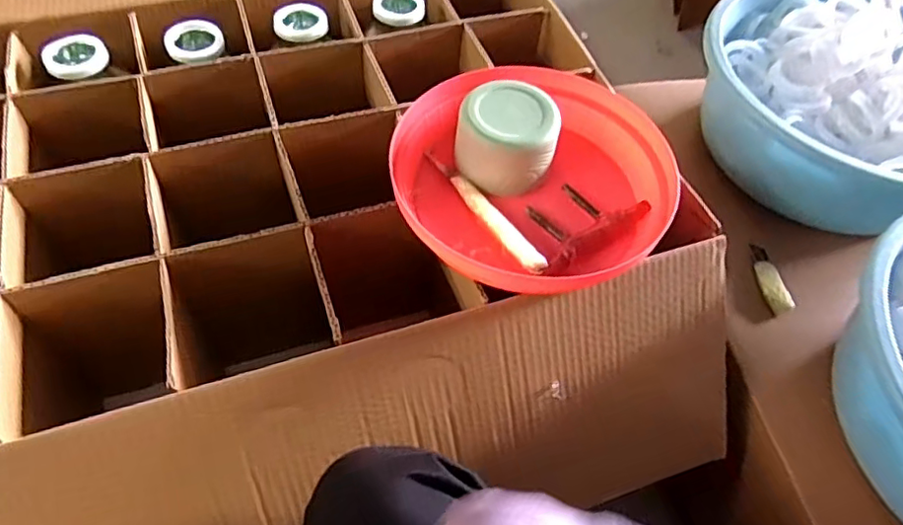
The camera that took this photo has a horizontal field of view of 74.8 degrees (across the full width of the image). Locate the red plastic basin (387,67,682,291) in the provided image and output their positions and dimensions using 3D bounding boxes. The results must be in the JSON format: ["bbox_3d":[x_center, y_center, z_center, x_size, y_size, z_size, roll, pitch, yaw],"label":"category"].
[{"bbox_3d":[0.072,-0.082,0.502,0.229,0.071,0.228,2,55,-3],"label":"red plastic basin"}]

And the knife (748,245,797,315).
[{"bbox_3d":[0.356,0.014,0.662,0.027,0.012,0.091,-2,55,-6],"label":"knife"}]

